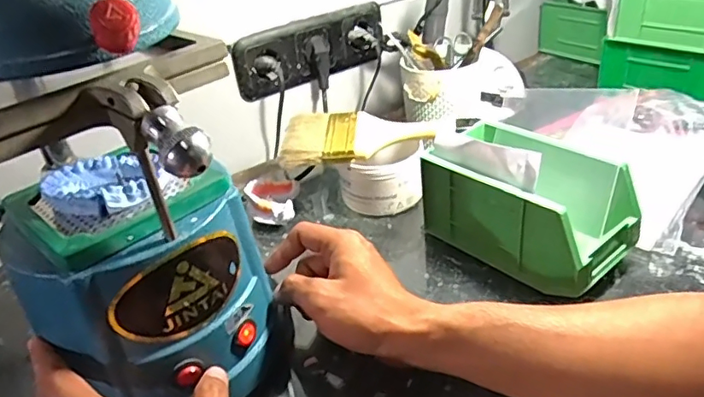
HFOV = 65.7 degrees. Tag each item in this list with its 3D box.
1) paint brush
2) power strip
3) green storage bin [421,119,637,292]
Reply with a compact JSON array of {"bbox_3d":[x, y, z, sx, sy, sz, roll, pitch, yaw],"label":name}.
[{"bbox_3d":[0.007,-0.064,0.588,0.159,0.030,0.096,-5,32,4],"label":"paint brush"},{"bbox_3d":[-0.049,-0.192,0.711,0.219,0.075,0.048,-19,35,-17],"label":"power strip"},{"bbox_3d":[0.157,0.002,0.489,0.101,0.091,0.166,-30,39,-29],"label":"green storage bin"}]

